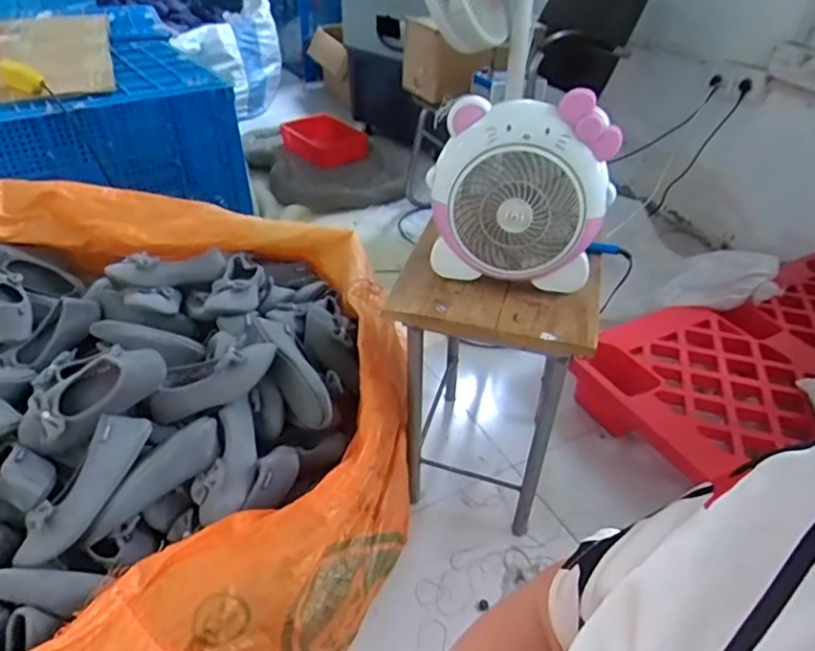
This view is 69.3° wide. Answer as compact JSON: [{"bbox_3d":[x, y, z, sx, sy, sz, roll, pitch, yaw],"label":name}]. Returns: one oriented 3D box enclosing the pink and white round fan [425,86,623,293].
[{"bbox_3d":[0.160,-0.189,0.845,0.248,0.250,0.101,10,38,10],"label":"pink and white round fan"}]

